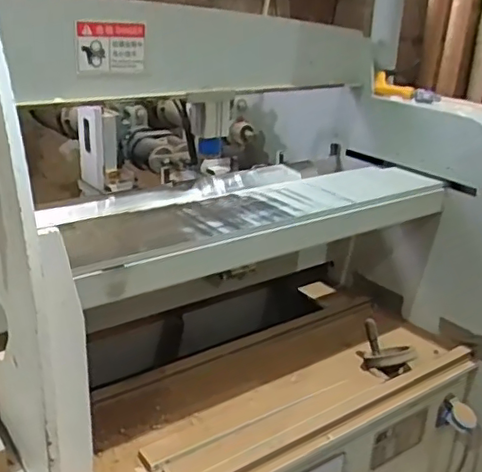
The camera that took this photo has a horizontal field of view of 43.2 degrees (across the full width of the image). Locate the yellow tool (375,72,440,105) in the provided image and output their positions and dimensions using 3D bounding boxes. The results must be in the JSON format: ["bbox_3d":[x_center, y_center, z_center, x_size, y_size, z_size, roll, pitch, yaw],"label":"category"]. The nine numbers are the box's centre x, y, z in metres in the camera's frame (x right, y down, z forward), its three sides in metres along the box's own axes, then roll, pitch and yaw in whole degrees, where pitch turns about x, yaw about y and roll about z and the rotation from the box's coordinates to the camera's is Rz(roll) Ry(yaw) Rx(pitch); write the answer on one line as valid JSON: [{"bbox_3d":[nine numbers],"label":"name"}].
[{"bbox_3d":[0.355,-0.314,1.290,0.144,0.047,0.032,20,28,35],"label":"yellow tool"}]

